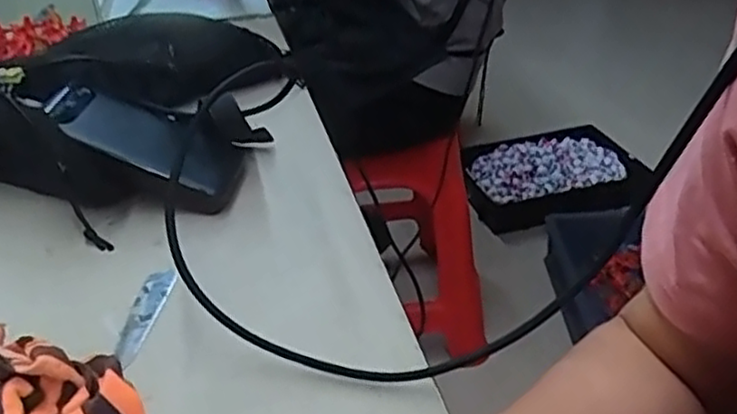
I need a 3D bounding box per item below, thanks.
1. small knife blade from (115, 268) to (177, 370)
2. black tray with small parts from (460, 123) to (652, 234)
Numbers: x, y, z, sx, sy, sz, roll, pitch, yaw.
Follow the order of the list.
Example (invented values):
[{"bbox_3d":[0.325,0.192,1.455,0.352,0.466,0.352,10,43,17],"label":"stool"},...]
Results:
[{"bbox_3d":[-0.149,0.071,0.471,0.020,0.004,0.086,4,38,7],"label":"small knife blade"},{"bbox_3d":[0.481,-0.102,1.874,0.481,0.068,0.332,-15,51,-14],"label":"black tray with small parts"}]

